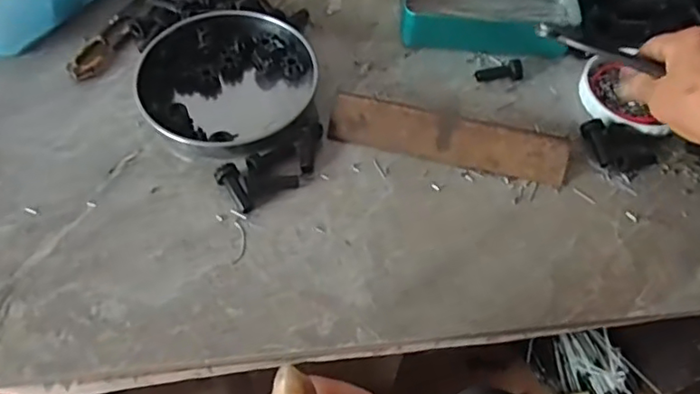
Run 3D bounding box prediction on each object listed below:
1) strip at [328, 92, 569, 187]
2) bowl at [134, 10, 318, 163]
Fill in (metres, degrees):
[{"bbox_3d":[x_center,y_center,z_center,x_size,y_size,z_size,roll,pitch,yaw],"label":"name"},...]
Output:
[{"bbox_3d":[0.074,-0.043,0.444,0.176,0.035,0.012,12,14,6],"label":"strip"},{"bbox_3d":[-0.096,-0.091,0.469,0.134,0.025,0.134,1,57,-2],"label":"bowl"}]

